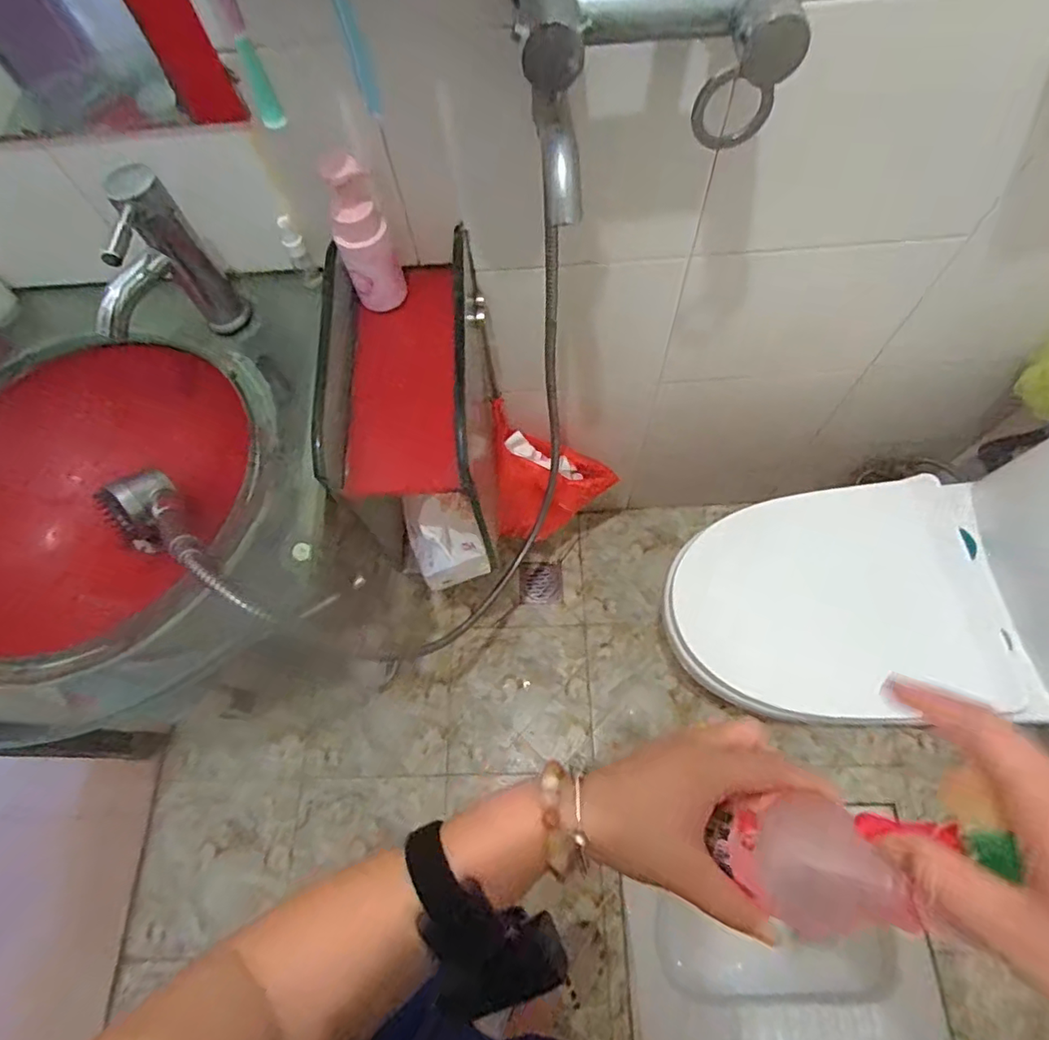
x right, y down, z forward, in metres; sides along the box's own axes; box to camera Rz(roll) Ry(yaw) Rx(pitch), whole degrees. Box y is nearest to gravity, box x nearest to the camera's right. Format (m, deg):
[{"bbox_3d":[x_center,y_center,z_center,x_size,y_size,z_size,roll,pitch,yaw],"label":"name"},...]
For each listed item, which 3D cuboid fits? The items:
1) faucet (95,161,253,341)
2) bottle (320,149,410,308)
[{"bbox_3d":[-0.376,-0.244,0.585,0.057,0.174,0.140,15,69,10],"label":"faucet"},{"bbox_3d":[-0.171,-0.298,0.606,0.061,0.163,0.050,-19,67,-4],"label":"bottle"}]

